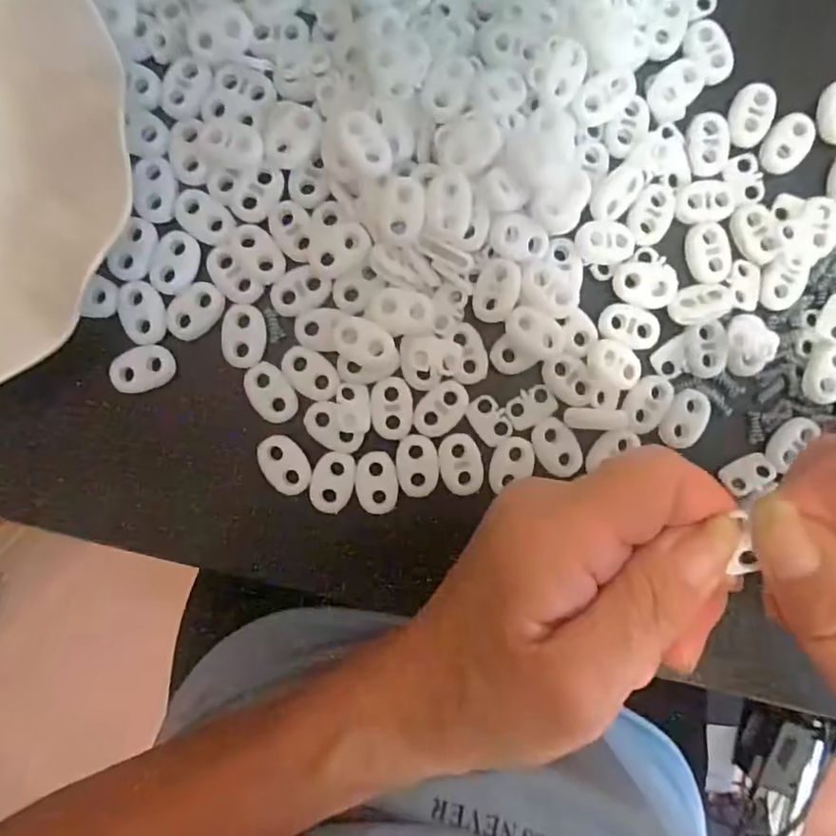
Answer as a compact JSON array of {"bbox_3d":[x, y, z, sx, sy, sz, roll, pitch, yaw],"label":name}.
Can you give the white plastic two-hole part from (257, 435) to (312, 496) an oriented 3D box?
[{"bbox_3d":[-0.048,0.017,0.210,0.015,0.004,0.023,-36,93,0],"label":"white plastic two-hole part"}]

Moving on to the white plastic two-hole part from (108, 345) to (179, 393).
[{"bbox_3d":[-0.097,-0.018,0.210,0.021,0.009,0.016,-9,92,-2],"label":"white plastic two-hole part"}]

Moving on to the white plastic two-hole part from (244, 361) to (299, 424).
[{"bbox_3d":[-0.053,-0.009,0.208,0.015,0.004,0.023,-34,93,0],"label":"white plastic two-hole part"}]

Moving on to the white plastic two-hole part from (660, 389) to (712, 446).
[{"bbox_3d":[0.099,0.000,0.215,0.014,0.004,0.022,26,91,-3],"label":"white plastic two-hole part"}]

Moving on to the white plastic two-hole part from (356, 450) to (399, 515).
[{"bbox_3d":[-0.015,0.024,0.212,0.015,0.004,0.022,2,92,-2],"label":"white plastic two-hole part"}]

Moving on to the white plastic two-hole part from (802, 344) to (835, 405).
[{"bbox_3d":[0.151,-0.016,0.215,0.014,0.007,0.022,27,91,-3],"label":"white plastic two-hole part"}]

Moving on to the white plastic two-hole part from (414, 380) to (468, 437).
[{"bbox_3d":[0.009,-0.003,0.212,0.023,0.004,0.015,-45,93,0],"label":"white plastic two-hole part"}]

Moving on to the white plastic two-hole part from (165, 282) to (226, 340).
[{"bbox_3d":[-0.079,-0.038,0.206,0.023,0.004,0.015,-44,93,0],"label":"white plastic two-hole part"}]

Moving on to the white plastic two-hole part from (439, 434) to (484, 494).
[{"bbox_3d":[0.016,0.017,0.213,0.015,0.004,0.022,-15,92,-1],"label":"white plastic two-hole part"}]

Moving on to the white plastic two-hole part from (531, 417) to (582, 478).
[{"bbox_3d":[0.051,0.011,0.215,0.015,0.004,0.022,-32,93,-1],"label":"white plastic two-hole part"}]

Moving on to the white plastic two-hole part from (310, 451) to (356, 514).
[{"bbox_3d":[-0.031,0.023,0.210,0.015,0.004,0.022,16,91,-2],"label":"white plastic two-hole part"}]

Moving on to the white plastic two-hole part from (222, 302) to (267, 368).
[{"bbox_3d":[-0.062,-0.029,0.209,0.015,0.004,0.022,1,92,-2],"label":"white plastic two-hole part"}]

